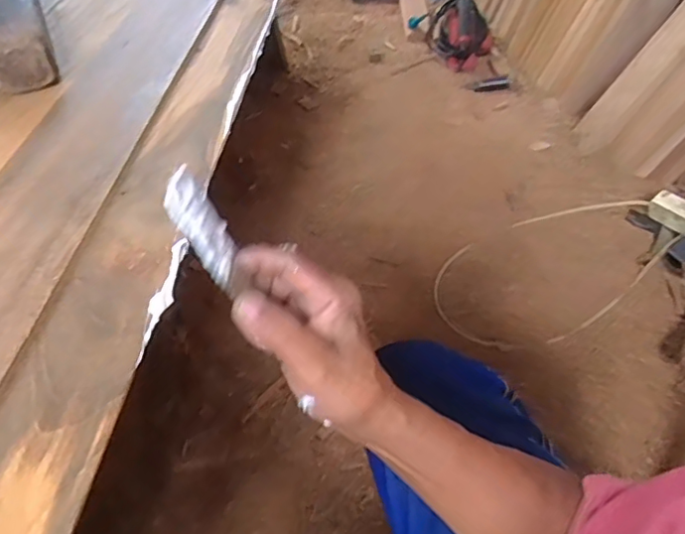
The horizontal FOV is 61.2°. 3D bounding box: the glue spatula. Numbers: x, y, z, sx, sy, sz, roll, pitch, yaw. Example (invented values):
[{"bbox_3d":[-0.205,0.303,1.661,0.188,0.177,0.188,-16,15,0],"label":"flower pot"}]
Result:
[{"bbox_3d":[-0.075,-0.019,0.322,0.005,0.078,0.034,-2,54,19],"label":"glue spatula"}]

